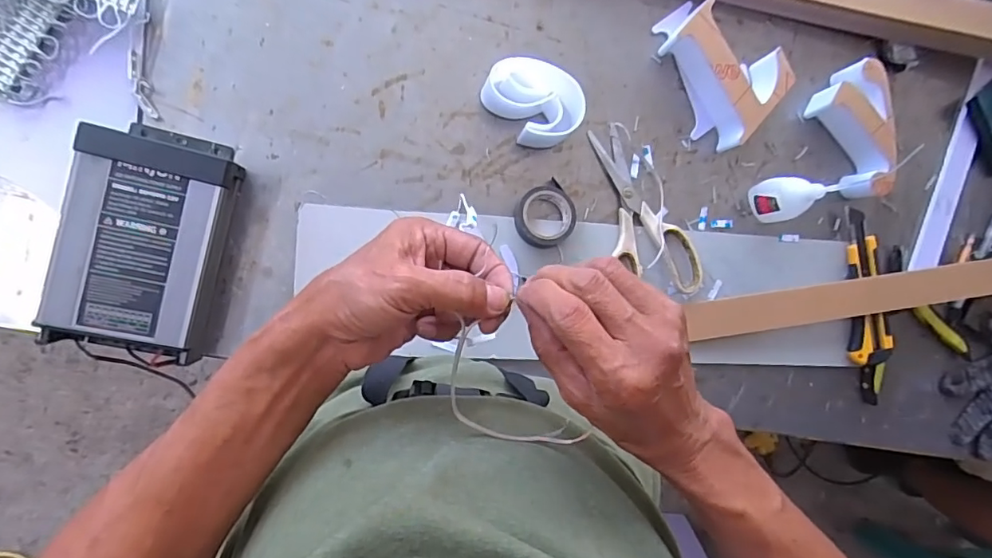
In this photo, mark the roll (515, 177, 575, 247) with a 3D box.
[{"bbox_3d":[0.049,-0.061,0.504,0.058,0.026,0.059,0,90,-10],"label":"roll"}]

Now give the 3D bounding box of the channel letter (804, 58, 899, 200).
[{"bbox_3d":[0.384,-0.156,0.552,0.064,0.048,0.137,-17,93,-9],"label":"channel letter"}]

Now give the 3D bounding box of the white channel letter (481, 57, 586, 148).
[{"bbox_3d":[0.038,-0.167,0.490,0.067,0.047,0.086,-36,95,-8],"label":"white channel letter"}]

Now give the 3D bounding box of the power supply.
[{"bbox_3d":[-0.290,-0.034,0.432,0.110,0.052,0.187,10,88,-9],"label":"power supply"}]

